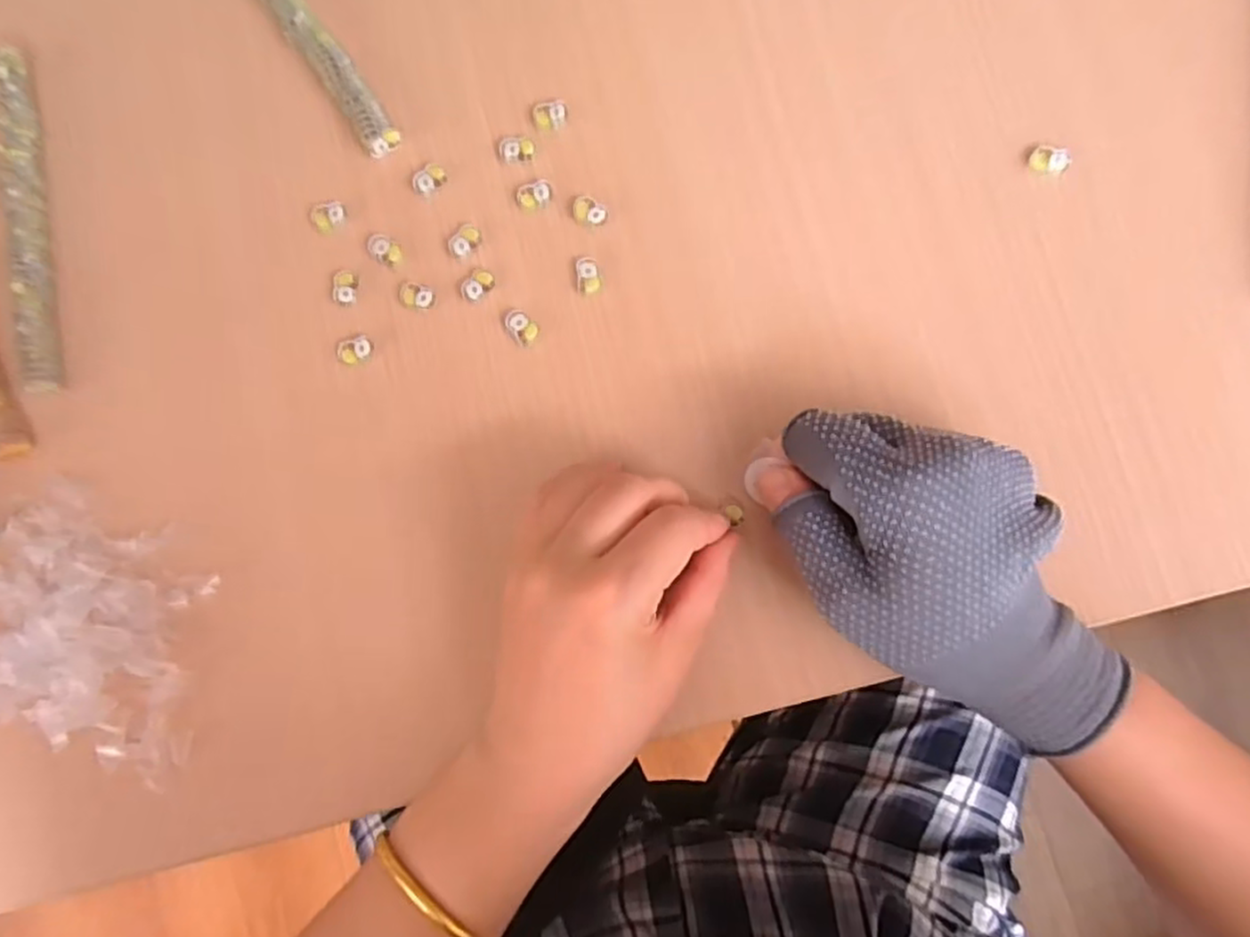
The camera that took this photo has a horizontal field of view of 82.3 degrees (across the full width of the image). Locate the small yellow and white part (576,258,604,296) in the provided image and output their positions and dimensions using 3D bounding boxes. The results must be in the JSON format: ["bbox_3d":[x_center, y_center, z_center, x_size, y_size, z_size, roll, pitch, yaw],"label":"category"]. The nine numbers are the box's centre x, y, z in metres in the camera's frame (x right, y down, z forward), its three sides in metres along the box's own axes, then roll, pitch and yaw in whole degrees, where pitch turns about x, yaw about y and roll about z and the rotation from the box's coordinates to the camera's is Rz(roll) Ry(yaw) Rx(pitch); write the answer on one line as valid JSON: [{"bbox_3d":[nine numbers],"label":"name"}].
[{"bbox_3d":[-0.016,-0.086,0.318,0.011,0.004,0.017,-5,82,2],"label":"small yellow and white part"}]

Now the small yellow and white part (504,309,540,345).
[{"bbox_3d":[-0.046,-0.063,0.317,0.011,0.004,0.016,-40,82,-3],"label":"small yellow and white part"}]

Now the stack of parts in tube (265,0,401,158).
[{"bbox_3d":[-0.144,-0.197,0.334,0.017,0.014,0.123,-35,82,-2],"label":"stack of parts in tube"}]

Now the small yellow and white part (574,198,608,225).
[{"bbox_3d":[-0.015,-0.115,0.321,0.015,0.005,0.010,12,83,5],"label":"small yellow and white part"}]

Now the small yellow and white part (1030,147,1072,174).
[{"bbox_3d":[0.186,-0.134,0.312,0.016,0.007,0.010,4,82,3],"label":"small yellow and white part"}]

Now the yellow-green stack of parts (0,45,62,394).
[{"bbox_3d":[-0.274,-0.115,0.326,0.013,0.016,0.160,-11,82,1],"label":"yellow-green stack of parts"}]

